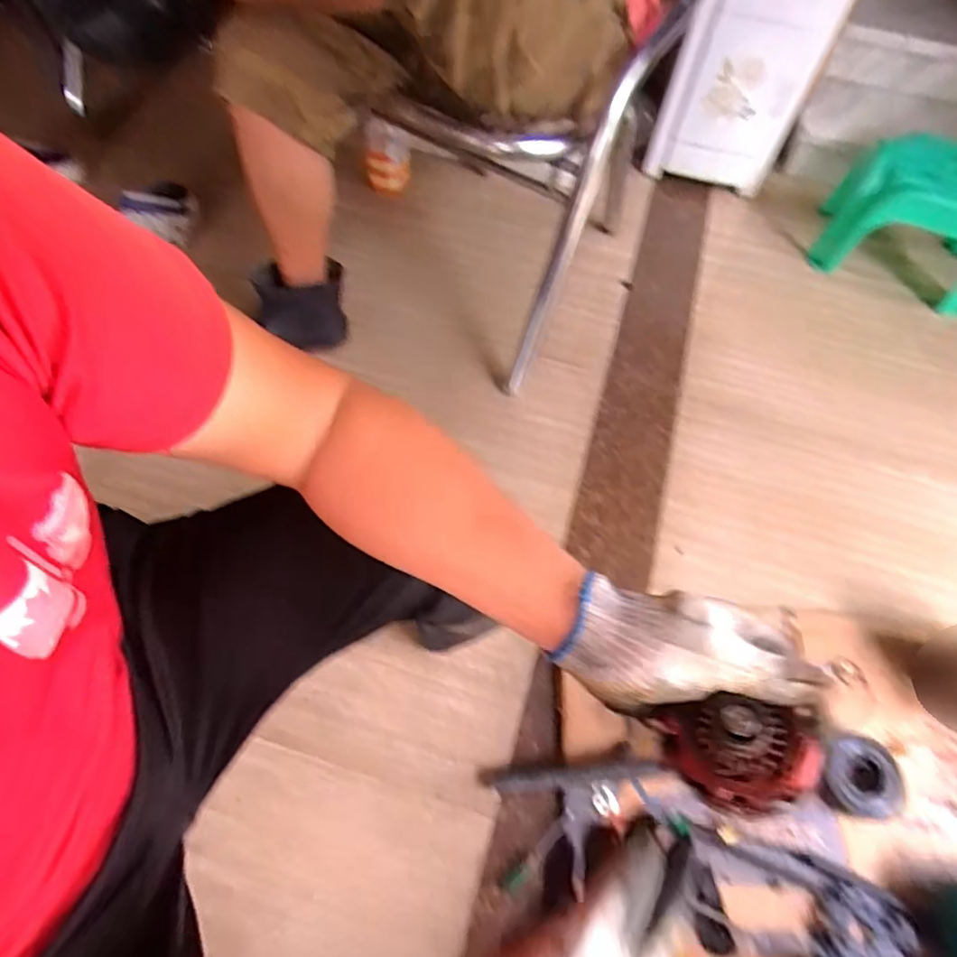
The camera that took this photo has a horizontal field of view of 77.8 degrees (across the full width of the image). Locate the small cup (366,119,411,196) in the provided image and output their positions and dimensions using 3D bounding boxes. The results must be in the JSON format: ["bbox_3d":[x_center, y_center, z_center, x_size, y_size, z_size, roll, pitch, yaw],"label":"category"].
[{"bbox_3d":[-0.194,-0.685,1.263,0.091,0.148,0.076,-1,58,-6],"label":"small cup"}]

